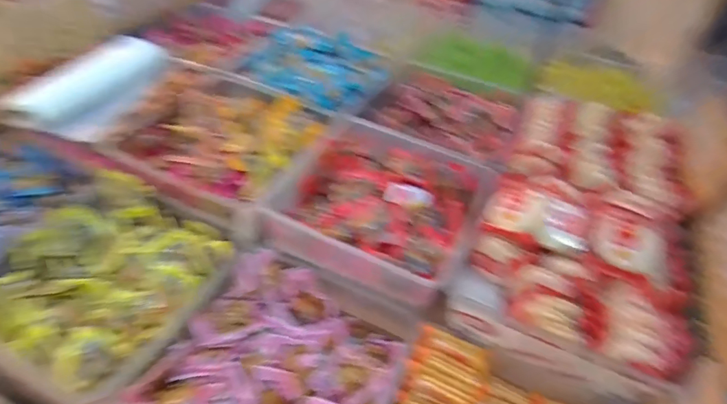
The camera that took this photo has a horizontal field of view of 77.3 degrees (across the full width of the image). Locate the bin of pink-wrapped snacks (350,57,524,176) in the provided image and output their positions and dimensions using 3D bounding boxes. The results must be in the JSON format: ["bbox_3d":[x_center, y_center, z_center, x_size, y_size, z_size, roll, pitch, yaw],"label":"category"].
[{"bbox_3d":[0.163,-0.184,0.923,0.317,0.085,0.227,30,47,23],"label":"bin of pink-wrapped snacks"}]

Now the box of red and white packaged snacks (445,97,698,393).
[{"bbox_3d":[0.361,0.009,0.748,0.279,0.146,0.561,22,44,15],"label":"box of red and white packaged snacks"}]

